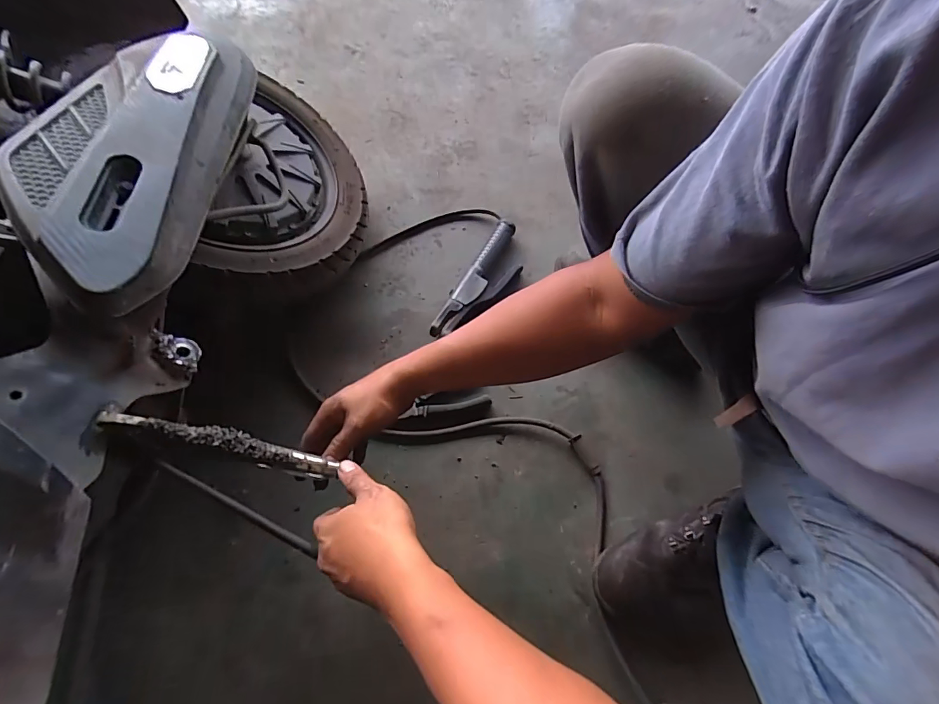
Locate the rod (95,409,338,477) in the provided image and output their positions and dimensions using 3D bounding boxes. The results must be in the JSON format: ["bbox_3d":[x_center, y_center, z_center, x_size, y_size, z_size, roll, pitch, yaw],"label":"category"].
[{"bbox_3d":[-0.218,0.084,0.400,0.195,0.021,0.025,25,64,-27],"label":"rod"}]

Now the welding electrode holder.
[{"bbox_3d":[0.029,-0.117,0.756,0.079,0.041,0.256,26,69,11],"label":"welding electrode holder"}]

